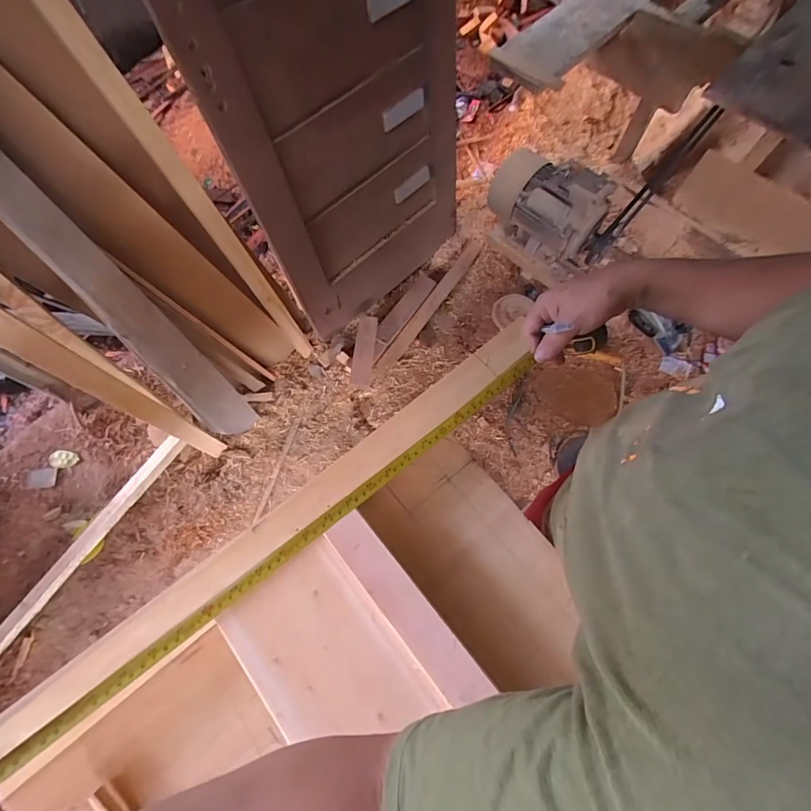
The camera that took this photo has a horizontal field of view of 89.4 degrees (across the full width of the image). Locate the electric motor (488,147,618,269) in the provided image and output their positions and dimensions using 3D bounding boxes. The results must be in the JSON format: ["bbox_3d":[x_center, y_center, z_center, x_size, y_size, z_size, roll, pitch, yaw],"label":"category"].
[{"bbox_3d":[0.552,-0.791,1.605,0.432,0.307,0.222,40,74,14],"label":"electric motor"}]

